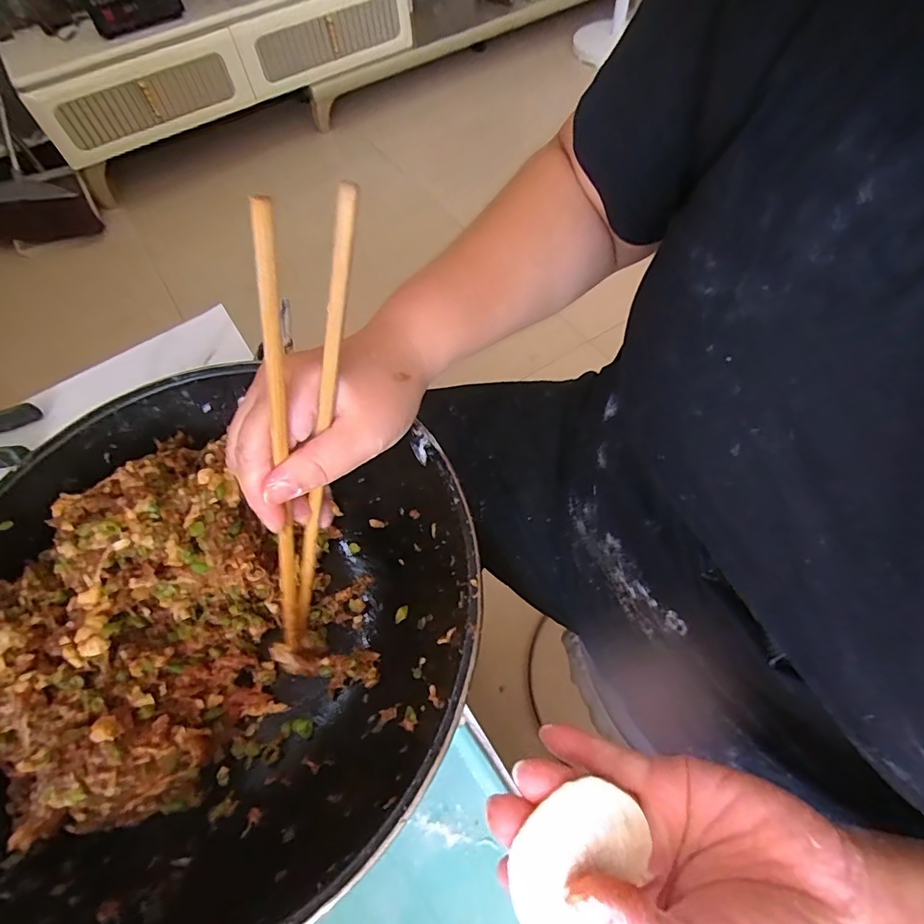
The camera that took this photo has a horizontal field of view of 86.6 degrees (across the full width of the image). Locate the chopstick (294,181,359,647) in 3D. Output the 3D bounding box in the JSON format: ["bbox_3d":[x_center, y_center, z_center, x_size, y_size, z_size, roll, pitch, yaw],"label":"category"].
[{"bbox_3d":[-0.072,0.007,0.243,0.009,0.260,0.012,32,36,19],"label":"chopstick"}]

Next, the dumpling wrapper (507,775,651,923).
[{"bbox_3d":[0.041,0.138,0.173,0.054,0.004,0.043,-21,90,-22],"label":"dumpling wrapper"}]

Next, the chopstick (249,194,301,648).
[{"bbox_3d":[-0.086,0.014,0.235,0.007,0.254,0.008,24,38,16],"label":"chopstick"}]

